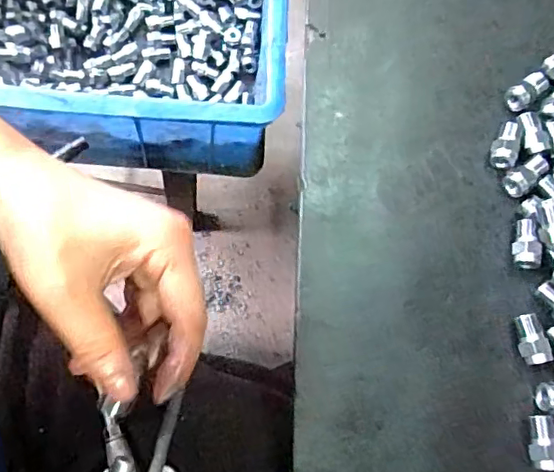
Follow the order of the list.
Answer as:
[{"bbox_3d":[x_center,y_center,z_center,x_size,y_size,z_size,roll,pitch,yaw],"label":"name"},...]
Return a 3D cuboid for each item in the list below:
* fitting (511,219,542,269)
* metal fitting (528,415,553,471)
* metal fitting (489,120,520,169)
[{"bbox_3d":[0.153,0.005,0.352,0.015,0.014,0.031,5,72,-8],"label":"fitting"},{"bbox_3d":[0.146,0.115,0.316,0.016,0.014,0.028,-4,74,-10],"label":"metal fitting"},{"bbox_3d":[0.151,-0.061,0.373,0.016,0.011,0.031,21,71,-2],"label":"metal fitting"}]

